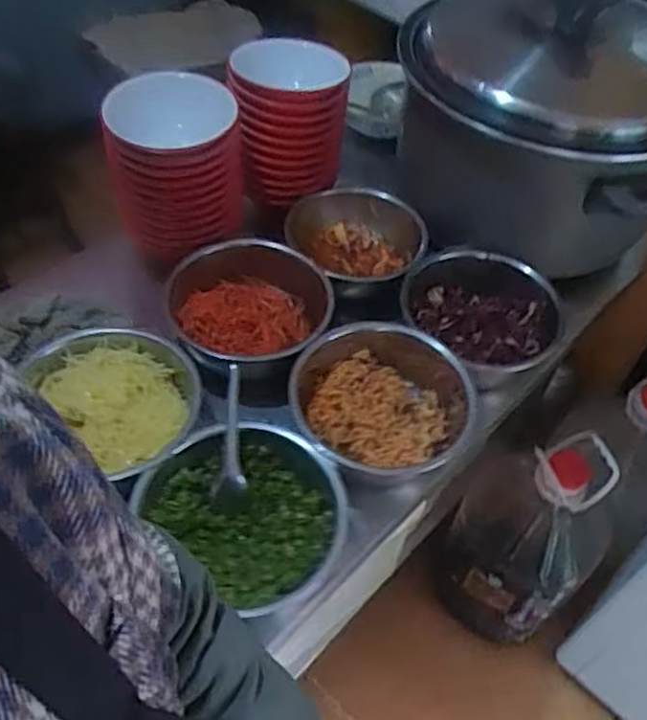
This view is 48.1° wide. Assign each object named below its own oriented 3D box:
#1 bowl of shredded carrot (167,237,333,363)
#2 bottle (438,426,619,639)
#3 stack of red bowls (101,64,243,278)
[{"bbox_3d":[-0.100,-0.060,0.929,0.196,0.089,0.182,3,50,-3],"label":"bowl of shredded carrot"},{"bbox_3d":[0.383,0.333,1.400,0.296,0.481,0.273,38,57,24],"label":"bottle"},{"bbox_3d":[-0.195,-0.257,0.986,0.165,0.224,0.165,-6,51,-10],"label":"stack of red bowls"}]

